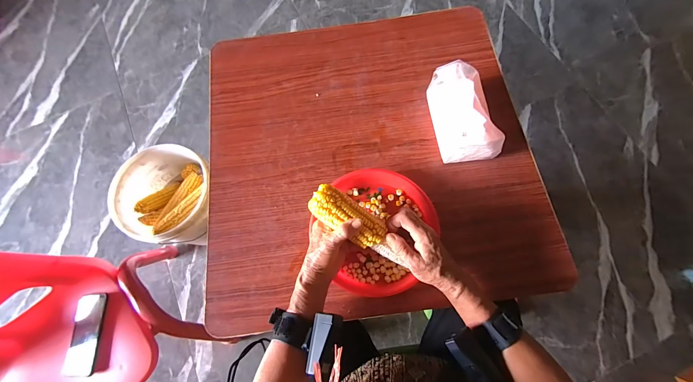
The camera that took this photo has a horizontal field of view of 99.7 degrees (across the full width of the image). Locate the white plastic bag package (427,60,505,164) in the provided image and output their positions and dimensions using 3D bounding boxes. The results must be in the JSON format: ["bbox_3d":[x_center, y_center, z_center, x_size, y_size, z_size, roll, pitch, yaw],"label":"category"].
[{"bbox_3d":[0.207,-0.140,0.513,0.089,0.095,0.163,-8,70,0],"label":"white plastic bag package"}]

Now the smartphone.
[{"bbox_3d":[-0.535,0.293,0.600,0.064,0.015,0.152,-8,72,0],"label":"smartphone"}]

